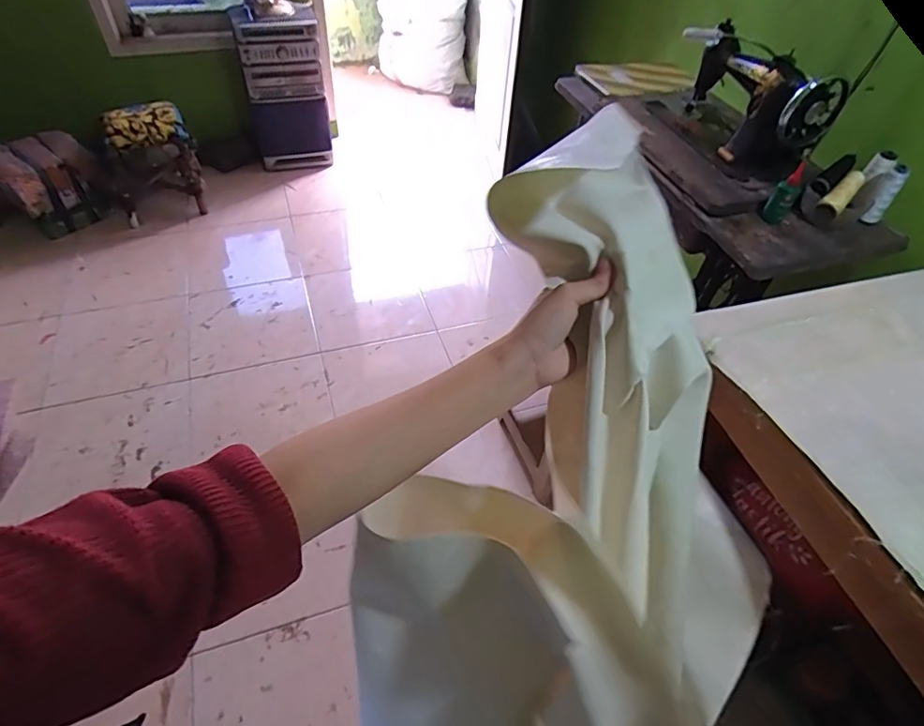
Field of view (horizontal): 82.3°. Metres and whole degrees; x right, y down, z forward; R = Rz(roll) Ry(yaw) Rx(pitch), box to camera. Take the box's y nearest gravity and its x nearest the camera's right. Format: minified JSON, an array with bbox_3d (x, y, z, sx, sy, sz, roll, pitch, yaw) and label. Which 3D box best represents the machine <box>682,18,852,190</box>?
[{"bbox_3d":[0.620,-0.565,1.137,0.146,0.195,0.350,-10,51,-11],"label":"machine"}]

